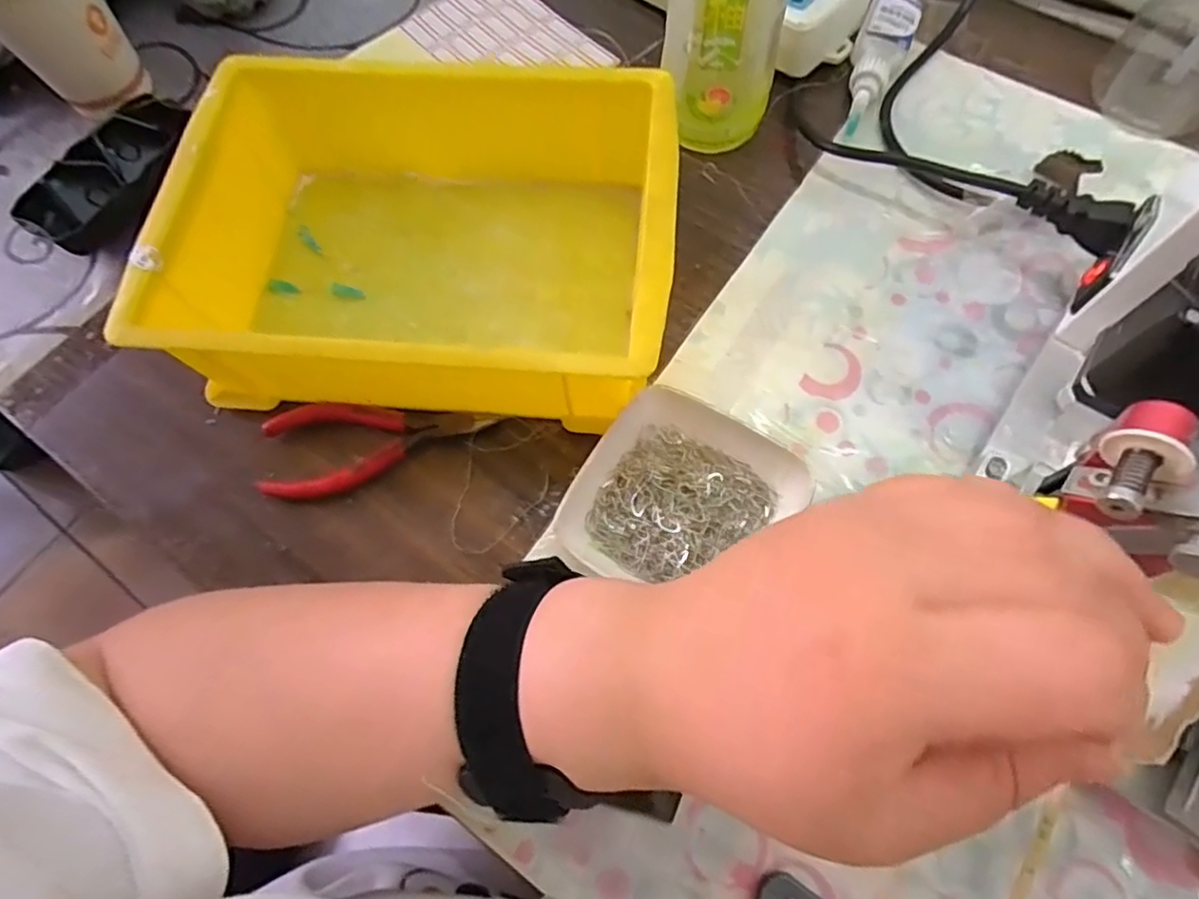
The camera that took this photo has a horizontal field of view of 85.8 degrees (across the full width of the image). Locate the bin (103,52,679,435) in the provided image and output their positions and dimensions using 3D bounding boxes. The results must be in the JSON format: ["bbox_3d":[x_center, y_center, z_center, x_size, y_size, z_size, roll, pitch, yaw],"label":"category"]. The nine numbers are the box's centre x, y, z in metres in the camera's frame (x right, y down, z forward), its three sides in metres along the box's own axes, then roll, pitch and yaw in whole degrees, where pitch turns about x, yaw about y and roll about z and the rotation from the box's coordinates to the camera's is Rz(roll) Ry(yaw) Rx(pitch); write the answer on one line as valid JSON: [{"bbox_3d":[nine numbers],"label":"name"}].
[{"bbox_3d":[-0.088,-0.114,0.341,0.249,0.073,0.196,-1,68,1],"label":"bin"}]

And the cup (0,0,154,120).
[{"bbox_3d":[-0.335,-0.265,0.391,0.068,0.080,0.066,-1,68,2],"label":"cup"}]

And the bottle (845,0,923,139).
[{"bbox_3d":[0.174,-0.245,0.409,0.032,0.022,0.110,23,71,11],"label":"bottle"}]

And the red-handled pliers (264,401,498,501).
[{"bbox_3d":[-0.112,-0.003,0.329,0.116,0.018,0.046,-8,68,-1],"label":"red-handled pliers"}]

